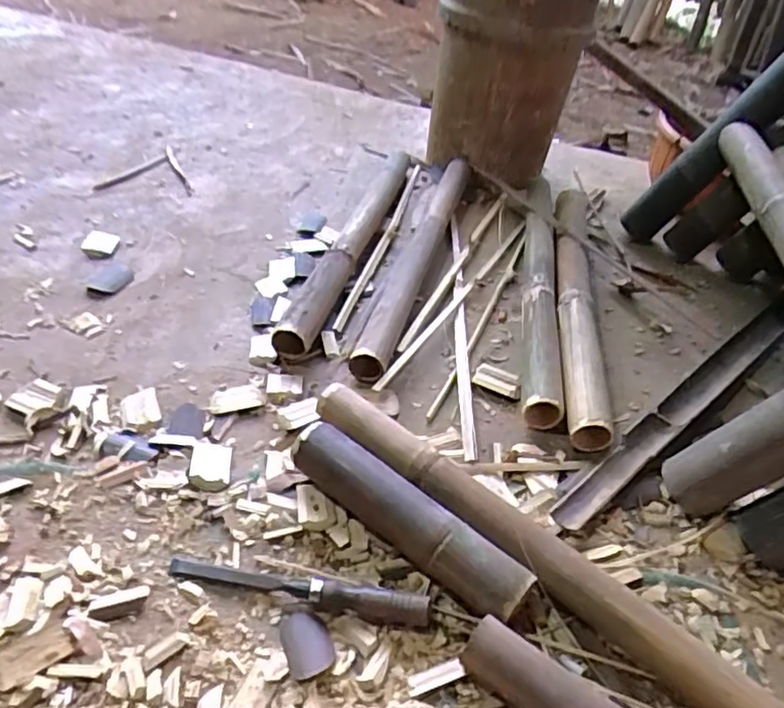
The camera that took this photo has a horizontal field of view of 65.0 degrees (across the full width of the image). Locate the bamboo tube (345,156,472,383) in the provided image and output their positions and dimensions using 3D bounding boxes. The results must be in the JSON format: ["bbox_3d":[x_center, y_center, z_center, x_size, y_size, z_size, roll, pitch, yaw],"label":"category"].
[{"bbox_3d":[0.046,-0.177,1.016,0.062,0.049,0.624,15,42,9],"label":"bamboo tube"}]

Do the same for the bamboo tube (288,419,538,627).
[{"bbox_3d":[0.014,0.162,0.603,0.255,0.063,0.058,32,47,26],"label":"bamboo tube"}]

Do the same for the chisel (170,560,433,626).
[{"bbox_3d":[-0.085,0.211,0.566,0.242,0.028,0.027,12,41,5],"label":"chisel"}]

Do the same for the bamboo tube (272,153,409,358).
[{"bbox_3d":[-0.059,-0.203,1.024,0.054,0.052,0.619,14,42,7],"label":"bamboo tube"}]

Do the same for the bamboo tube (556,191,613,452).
[{"bbox_3d":[0.289,-0.110,0.969,0.072,0.061,0.645,11,41,4],"label":"bamboo tube"}]

